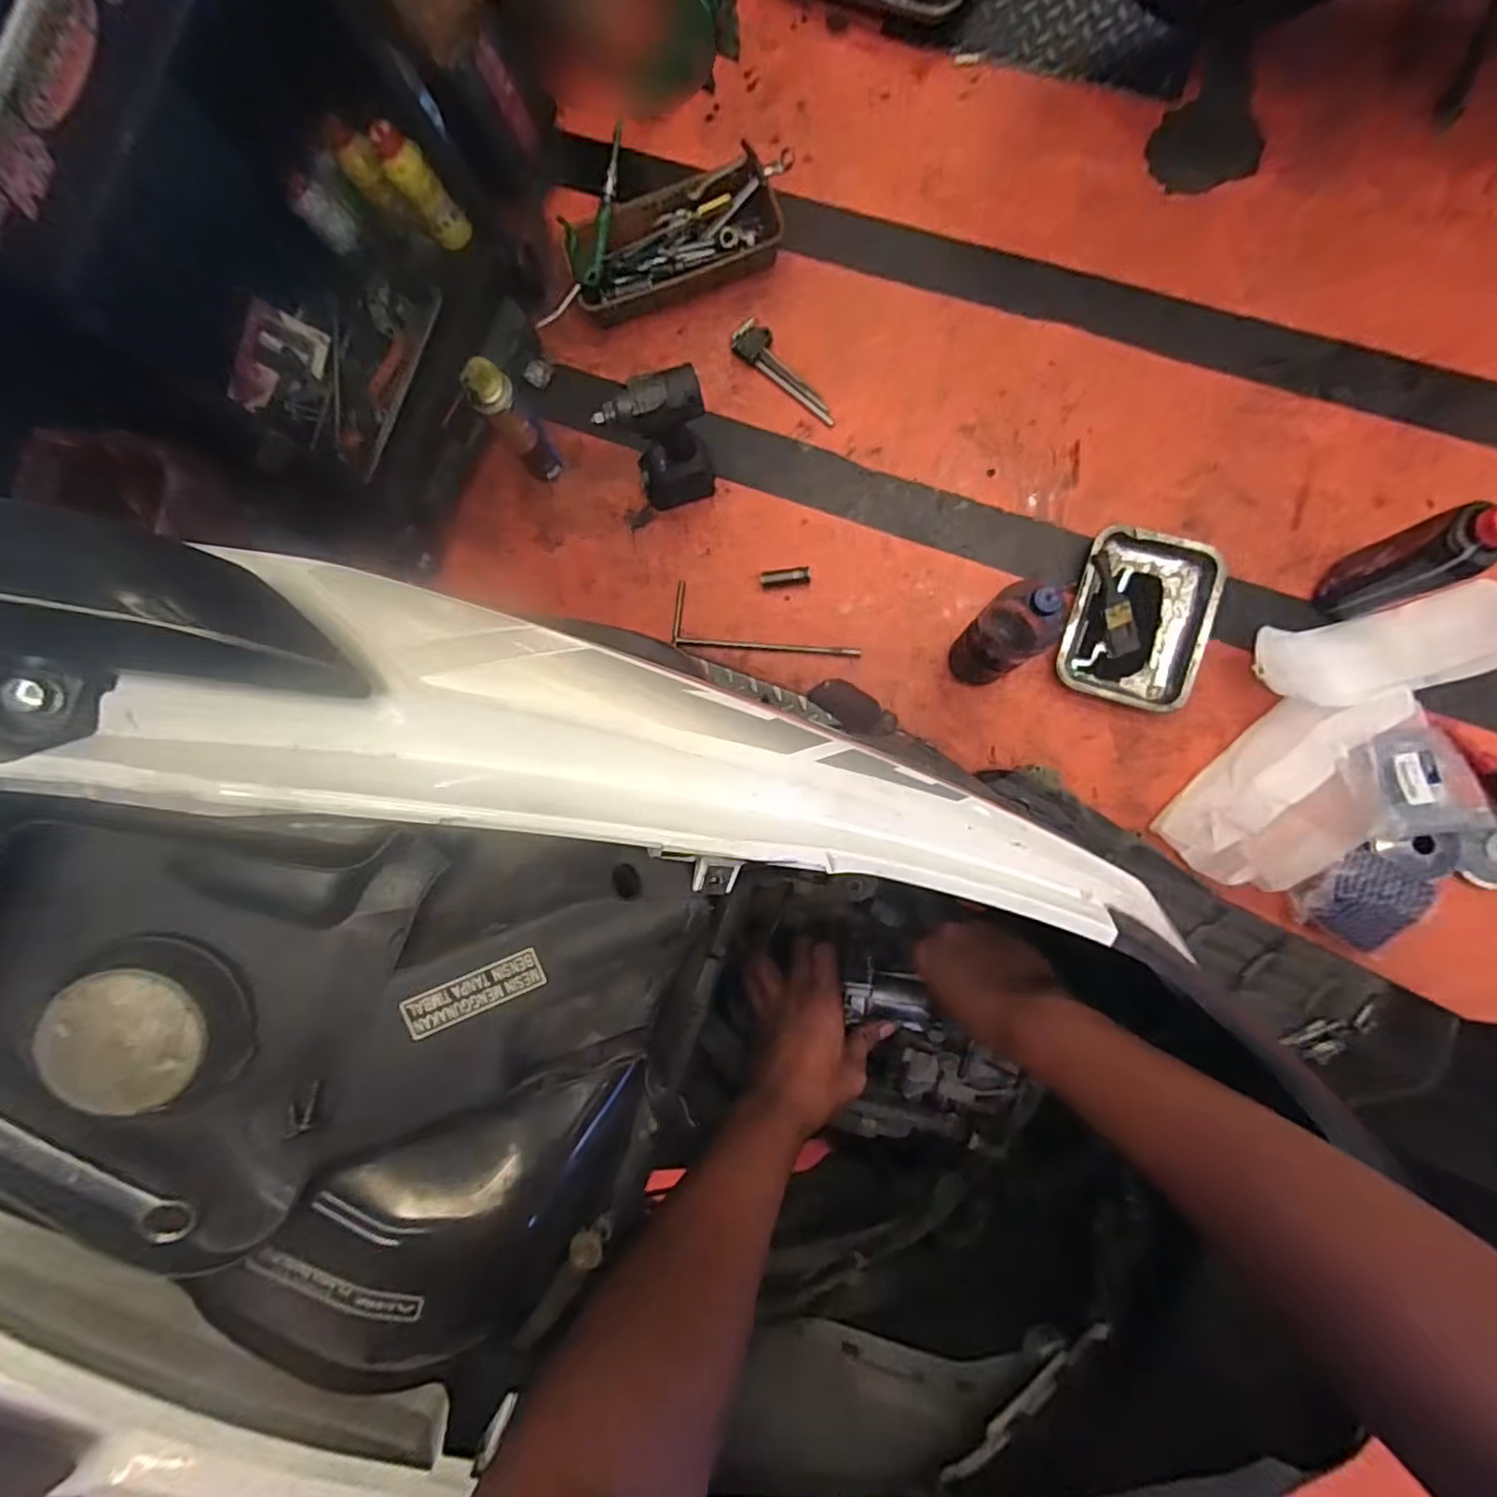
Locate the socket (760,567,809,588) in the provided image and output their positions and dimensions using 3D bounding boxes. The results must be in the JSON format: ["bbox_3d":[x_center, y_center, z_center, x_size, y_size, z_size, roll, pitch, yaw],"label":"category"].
[{"bbox_3d":[0.059,-0.272,1.015,0.079,0.016,0.025,-6,83,3],"label":"socket"}]

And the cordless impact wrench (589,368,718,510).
[{"bbox_3d":[-0.122,-0.440,0.932,0.137,0.249,0.078,-19,84,4],"label":"cordless impact wrench"}]

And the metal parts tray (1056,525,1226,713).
[{"bbox_3d":[0.572,-0.194,0.941,0.186,0.047,0.255,17,85,6],"label":"metal parts tray"}]

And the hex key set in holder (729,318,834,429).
[{"bbox_3d":[0.057,-0.611,1.041,0.055,0.023,0.225,-41,83,-1],"label":"hex key set in holder"}]

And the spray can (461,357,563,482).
[{"bbox_3d":[-0.344,-0.476,0.952,0.058,0.233,0.057,-33,83,0],"label":"spray can"}]

